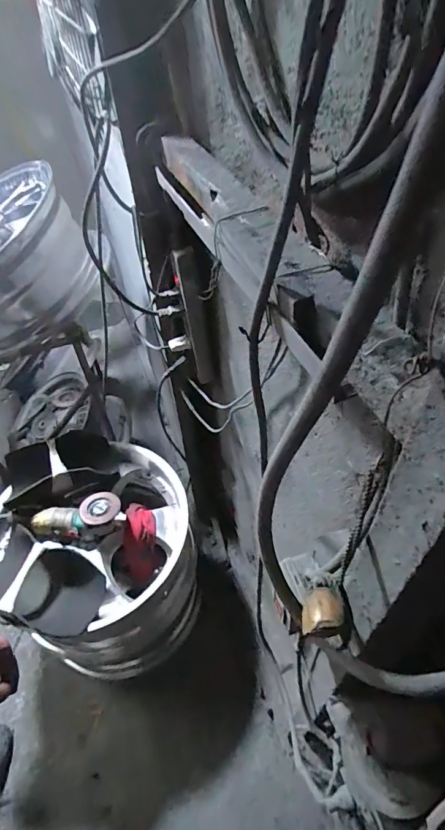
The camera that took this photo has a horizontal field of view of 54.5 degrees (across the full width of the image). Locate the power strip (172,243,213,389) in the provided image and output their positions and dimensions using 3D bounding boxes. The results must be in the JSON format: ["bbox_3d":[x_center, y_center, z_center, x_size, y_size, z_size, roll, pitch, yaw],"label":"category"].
[{"bbox_3d":[-0.056,-0.183,0.850,0.048,0.310,0.023,28,57,26],"label":"power strip"}]

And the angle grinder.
[{"bbox_3d":[-0.342,0.235,1.016,0.201,0.064,0.073,-8,49,-2],"label":"angle grinder"}]

